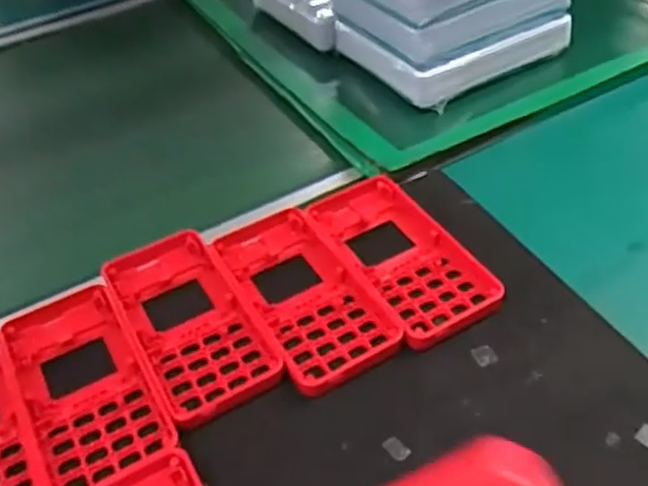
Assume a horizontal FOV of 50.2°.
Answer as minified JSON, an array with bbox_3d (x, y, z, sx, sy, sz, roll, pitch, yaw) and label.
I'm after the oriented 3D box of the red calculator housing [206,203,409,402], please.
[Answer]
[{"bbox_3d":[-0.013,0.026,0.395,0.062,0.014,0.128,-23,45,-18],"label":"red calculator housing"}]

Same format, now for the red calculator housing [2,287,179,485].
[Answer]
[{"bbox_3d":[-0.128,0.069,0.362,0.060,0.014,0.128,-25,46,-19],"label":"red calculator housing"}]

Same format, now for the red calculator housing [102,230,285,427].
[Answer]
[{"bbox_3d":[-0.076,0.041,0.385,0.061,0.017,0.124,-25,46,-19],"label":"red calculator housing"}]

